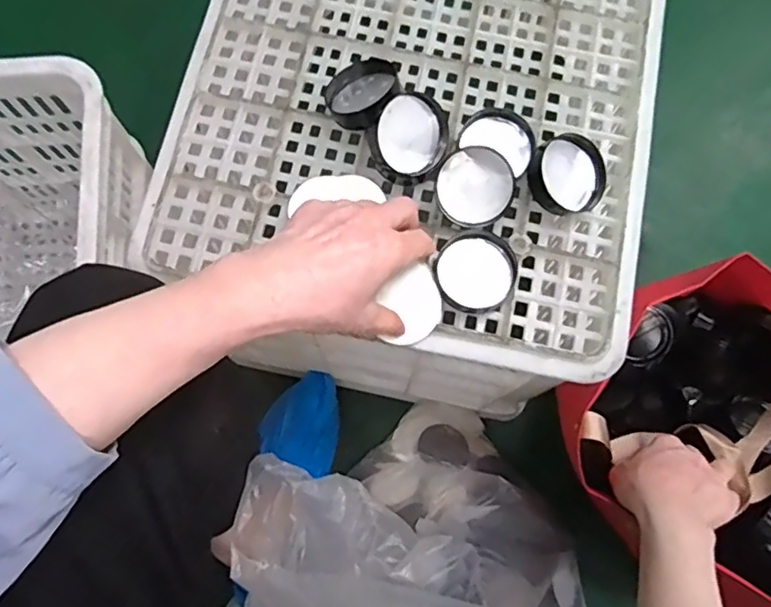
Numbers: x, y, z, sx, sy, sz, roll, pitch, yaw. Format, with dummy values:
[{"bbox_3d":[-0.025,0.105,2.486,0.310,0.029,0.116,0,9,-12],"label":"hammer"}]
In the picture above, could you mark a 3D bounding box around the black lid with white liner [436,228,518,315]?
[{"bbox_3d":[0.074,-0.027,0.493,0.062,0.022,0.067,0,75,-1],"label":"black lid with white liner"}]

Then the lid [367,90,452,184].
[{"bbox_3d":[0.020,-0.139,0.503,0.063,0.026,0.069,-5,110,-13],"label":"lid"}]

